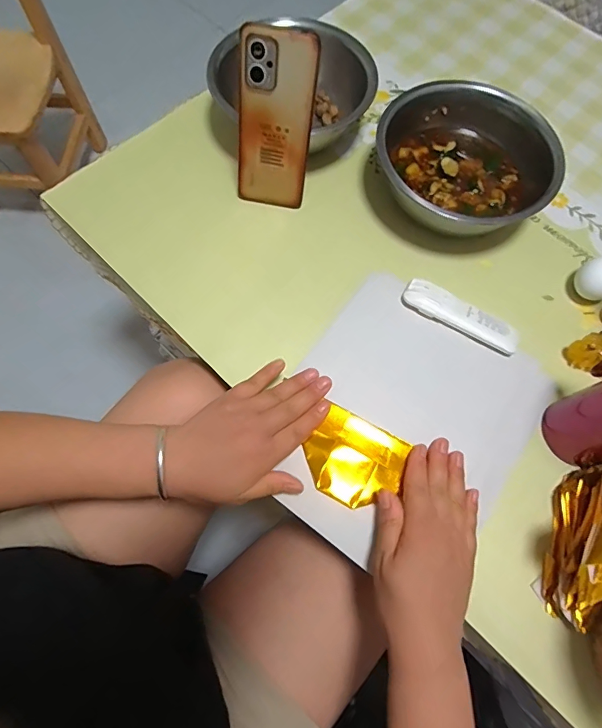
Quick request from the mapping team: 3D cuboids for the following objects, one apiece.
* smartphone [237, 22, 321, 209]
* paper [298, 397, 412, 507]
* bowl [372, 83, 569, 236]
[{"bbox_3d":[-0.028,-0.247,0.443,0.075,0.164,0.013,14,46,3],"label":"smartphone"},{"bbox_3d":[0.049,0.088,0.390,0.086,0.006,0.077,26,69,9],"label":"paper"},{"bbox_3d":[0.185,-0.241,0.492,0.195,0.085,0.171,10,70,2],"label":"bowl"}]

